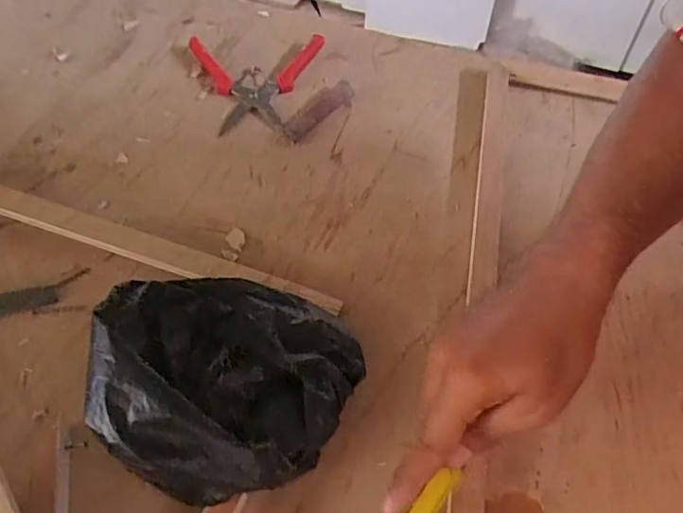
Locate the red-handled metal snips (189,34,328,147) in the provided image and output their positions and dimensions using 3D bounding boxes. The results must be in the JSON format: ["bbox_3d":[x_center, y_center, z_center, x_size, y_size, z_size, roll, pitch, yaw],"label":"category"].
[{"bbox_3d":[-0.106,-0.197,0.609,0.142,0.033,0.152,10,54,4],"label":"red-handled metal snips"}]

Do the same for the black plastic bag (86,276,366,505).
[{"bbox_3d":[-0.071,0.077,0.371,0.163,0.088,0.151,-3,55,-5],"label":"black plastic bag"}]

